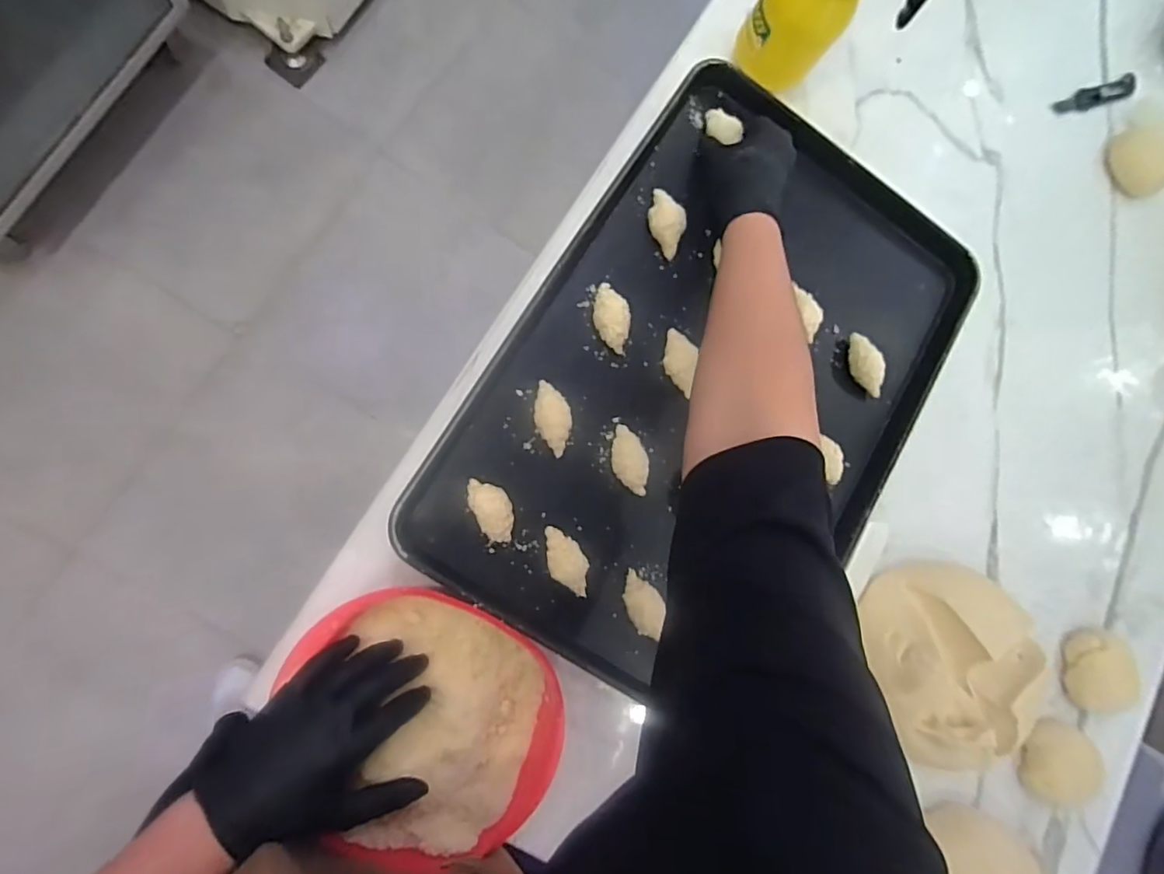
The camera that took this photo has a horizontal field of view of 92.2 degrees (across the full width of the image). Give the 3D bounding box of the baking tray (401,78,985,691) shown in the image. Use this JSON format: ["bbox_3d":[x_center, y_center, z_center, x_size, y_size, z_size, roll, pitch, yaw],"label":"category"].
[{"bbox_3d":[0.143,-0.060,0.577,0.397,0.045,0.605,34,79,-8],"label":"baking tray"}]

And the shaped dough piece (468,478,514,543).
[{"bbox_3d":[-0.081,0.065,0.509,0.032,0.027,0.061,-26,91,-13],"label":"shaped dough piece"}]

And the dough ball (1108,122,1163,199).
[{"bbox_3d":[0.785,-0.389,0.787,0.065,0.053,0.100,-18,89,-13],"label":"dough ball"}]

